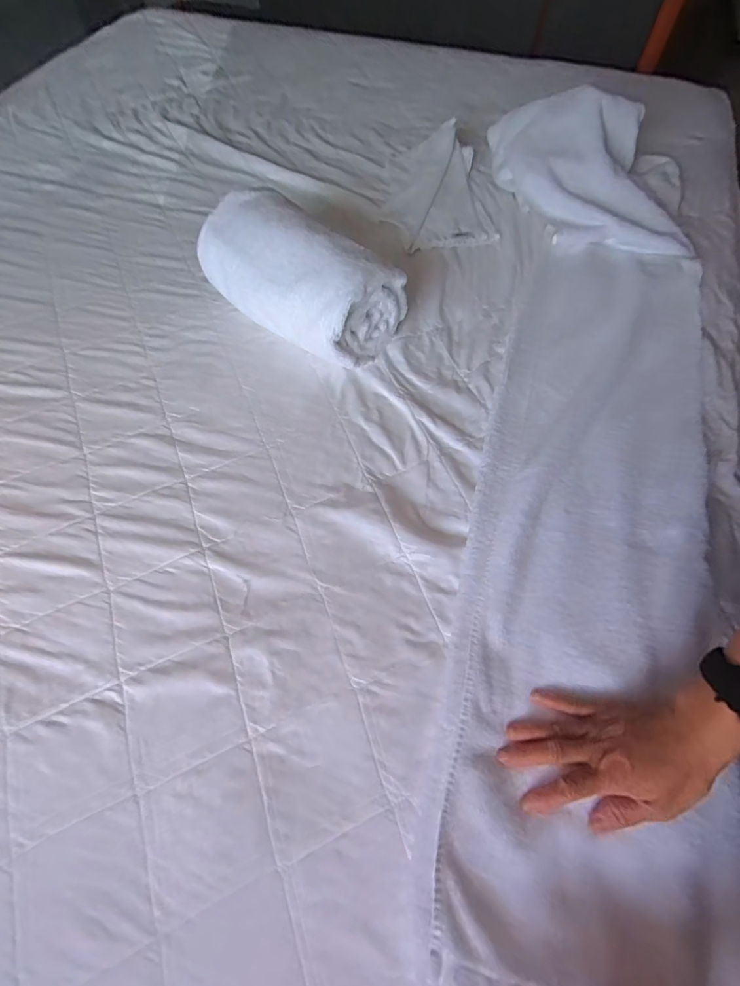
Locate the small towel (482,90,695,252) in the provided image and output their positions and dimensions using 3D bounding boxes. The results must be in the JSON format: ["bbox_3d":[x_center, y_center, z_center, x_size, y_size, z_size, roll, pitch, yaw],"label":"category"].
[{"bbox_3d":[0.377,-0.549,0.772,0.348,0.124,0.293,12,62,6],"label":"small towel"}]

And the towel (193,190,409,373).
[{"bbox_3d":[-0.095,-0.304,0.637,0.266,0.132,0.153,36,67,18],"label":"towel"}]

